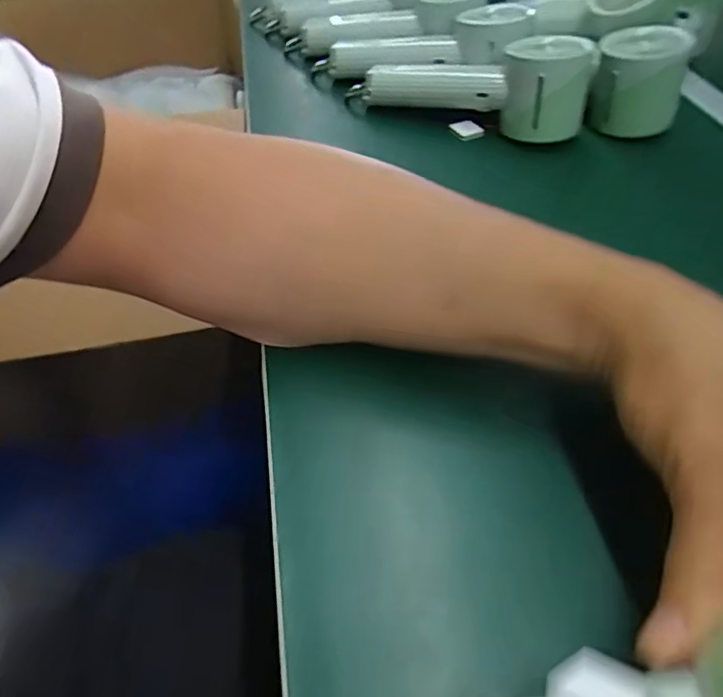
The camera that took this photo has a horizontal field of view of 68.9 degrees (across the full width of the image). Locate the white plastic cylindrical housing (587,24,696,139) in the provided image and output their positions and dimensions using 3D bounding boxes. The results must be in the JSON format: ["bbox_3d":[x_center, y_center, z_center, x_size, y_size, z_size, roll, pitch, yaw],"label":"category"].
[{"bbox_3d":[0.215,-0.208,0.409,0.069,0.063,0.056,25,54,19],"label":"white plastic cylindrical housing"}]

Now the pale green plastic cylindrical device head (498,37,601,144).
[{"bbox_3d":[0.139,-0.198,0.402,0.063,0.065,0.060,0,50,0],"label":"pale green plastic cylindrical device head"}]

